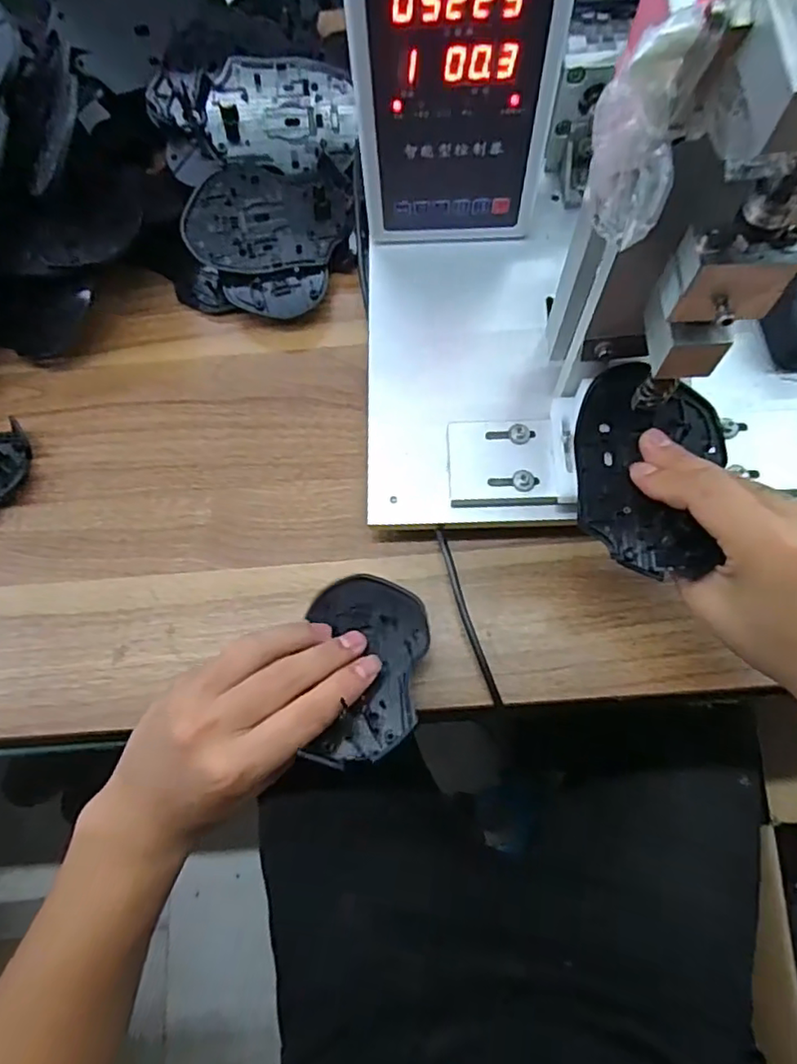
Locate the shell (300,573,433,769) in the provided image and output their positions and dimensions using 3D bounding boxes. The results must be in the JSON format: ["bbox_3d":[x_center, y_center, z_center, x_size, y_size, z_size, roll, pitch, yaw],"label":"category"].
[{"bbox_3d":[-0.017,0.069,0.322,0.064,0.011,0.118,-2,42,2],"label":"shell"}]

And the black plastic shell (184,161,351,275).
[{"bbox_3d":[-0.091,-0.219,0.423,0.113,0.010,0.071,-1,90,-6],"label":"black plastic shell"}]

